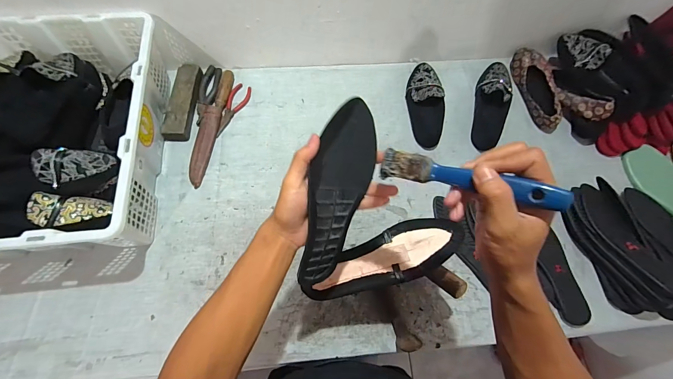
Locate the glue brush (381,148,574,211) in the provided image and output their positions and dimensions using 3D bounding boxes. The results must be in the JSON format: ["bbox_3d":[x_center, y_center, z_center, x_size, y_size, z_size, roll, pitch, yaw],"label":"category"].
[{"bbox_3d":[0.114,-0.011,0.281,0.158,0.017,0.025,16,64,32],"label":"glue brush"}]

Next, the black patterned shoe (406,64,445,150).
[{"bbox_3d":[0.222,-0.212,0.776,0.089,0.043,0.229,1,66,-2],"label":"black patterned shoe"}]

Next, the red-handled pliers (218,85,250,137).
[{"bbox_3d":[-0.253,-0.195,0.763,0.041,0.013,0.154,21,67,7],"label":"red-handled pliers"}]

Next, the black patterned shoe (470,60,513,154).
[{"bbox_3d":[0.391,-0.215,0.776,0.086,0.052,0.240,14,79,4],"label":"black patterned shoe"}]

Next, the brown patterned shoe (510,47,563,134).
[{"bbox_3d":[0.508,-0.260,0.797,0.072,0.058,0.233,-10,67,-7],"label":"brown patterned shoe"}]

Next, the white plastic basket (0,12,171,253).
[{"bbox_3d":[-0.536,-0.100,0.621,0.355,0.168,0.502,-5,67,-5],"label":"white plastic basket"}]

